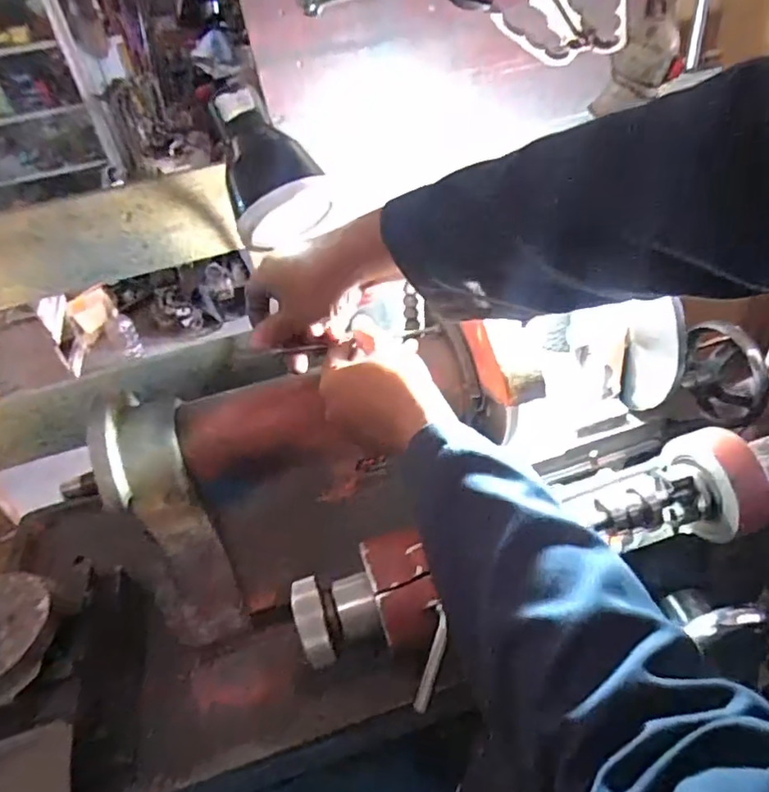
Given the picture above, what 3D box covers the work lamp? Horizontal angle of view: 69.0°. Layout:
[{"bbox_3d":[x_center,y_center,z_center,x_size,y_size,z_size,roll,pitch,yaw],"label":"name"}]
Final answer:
[{"bbox_3d":[-0.096,-0.180,0.444,0.067,0.072,0.085,-17,81,-20],"label":"work lamp"}]

